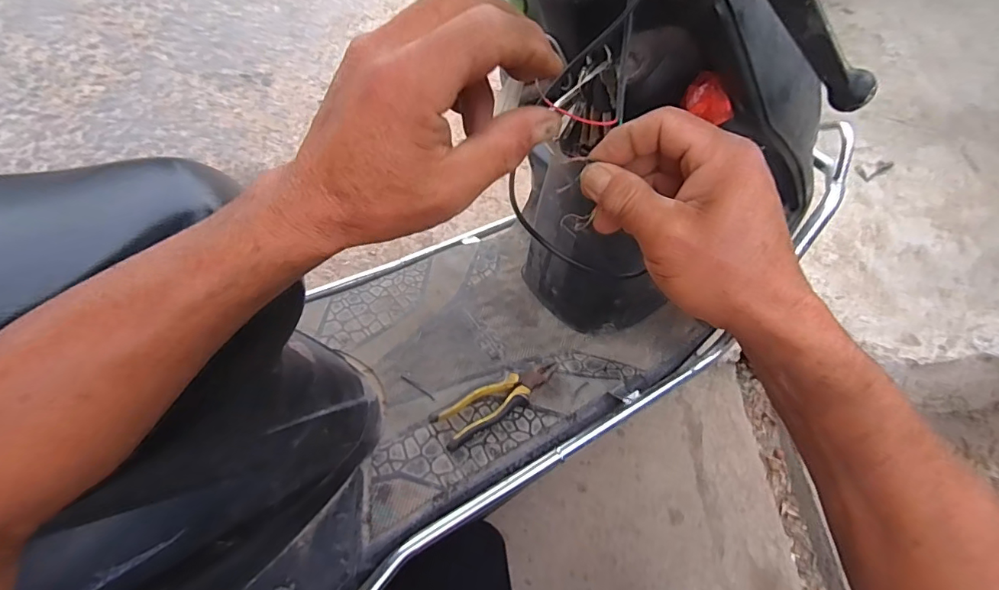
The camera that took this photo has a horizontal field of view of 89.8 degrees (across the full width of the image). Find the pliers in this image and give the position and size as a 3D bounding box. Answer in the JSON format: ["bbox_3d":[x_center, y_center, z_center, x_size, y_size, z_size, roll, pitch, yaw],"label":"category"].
[{"bbox_3d":[0.002,0.140,0.675,0.184,0.023,0.052,-24,58,-24],"label":"pliers"}]

